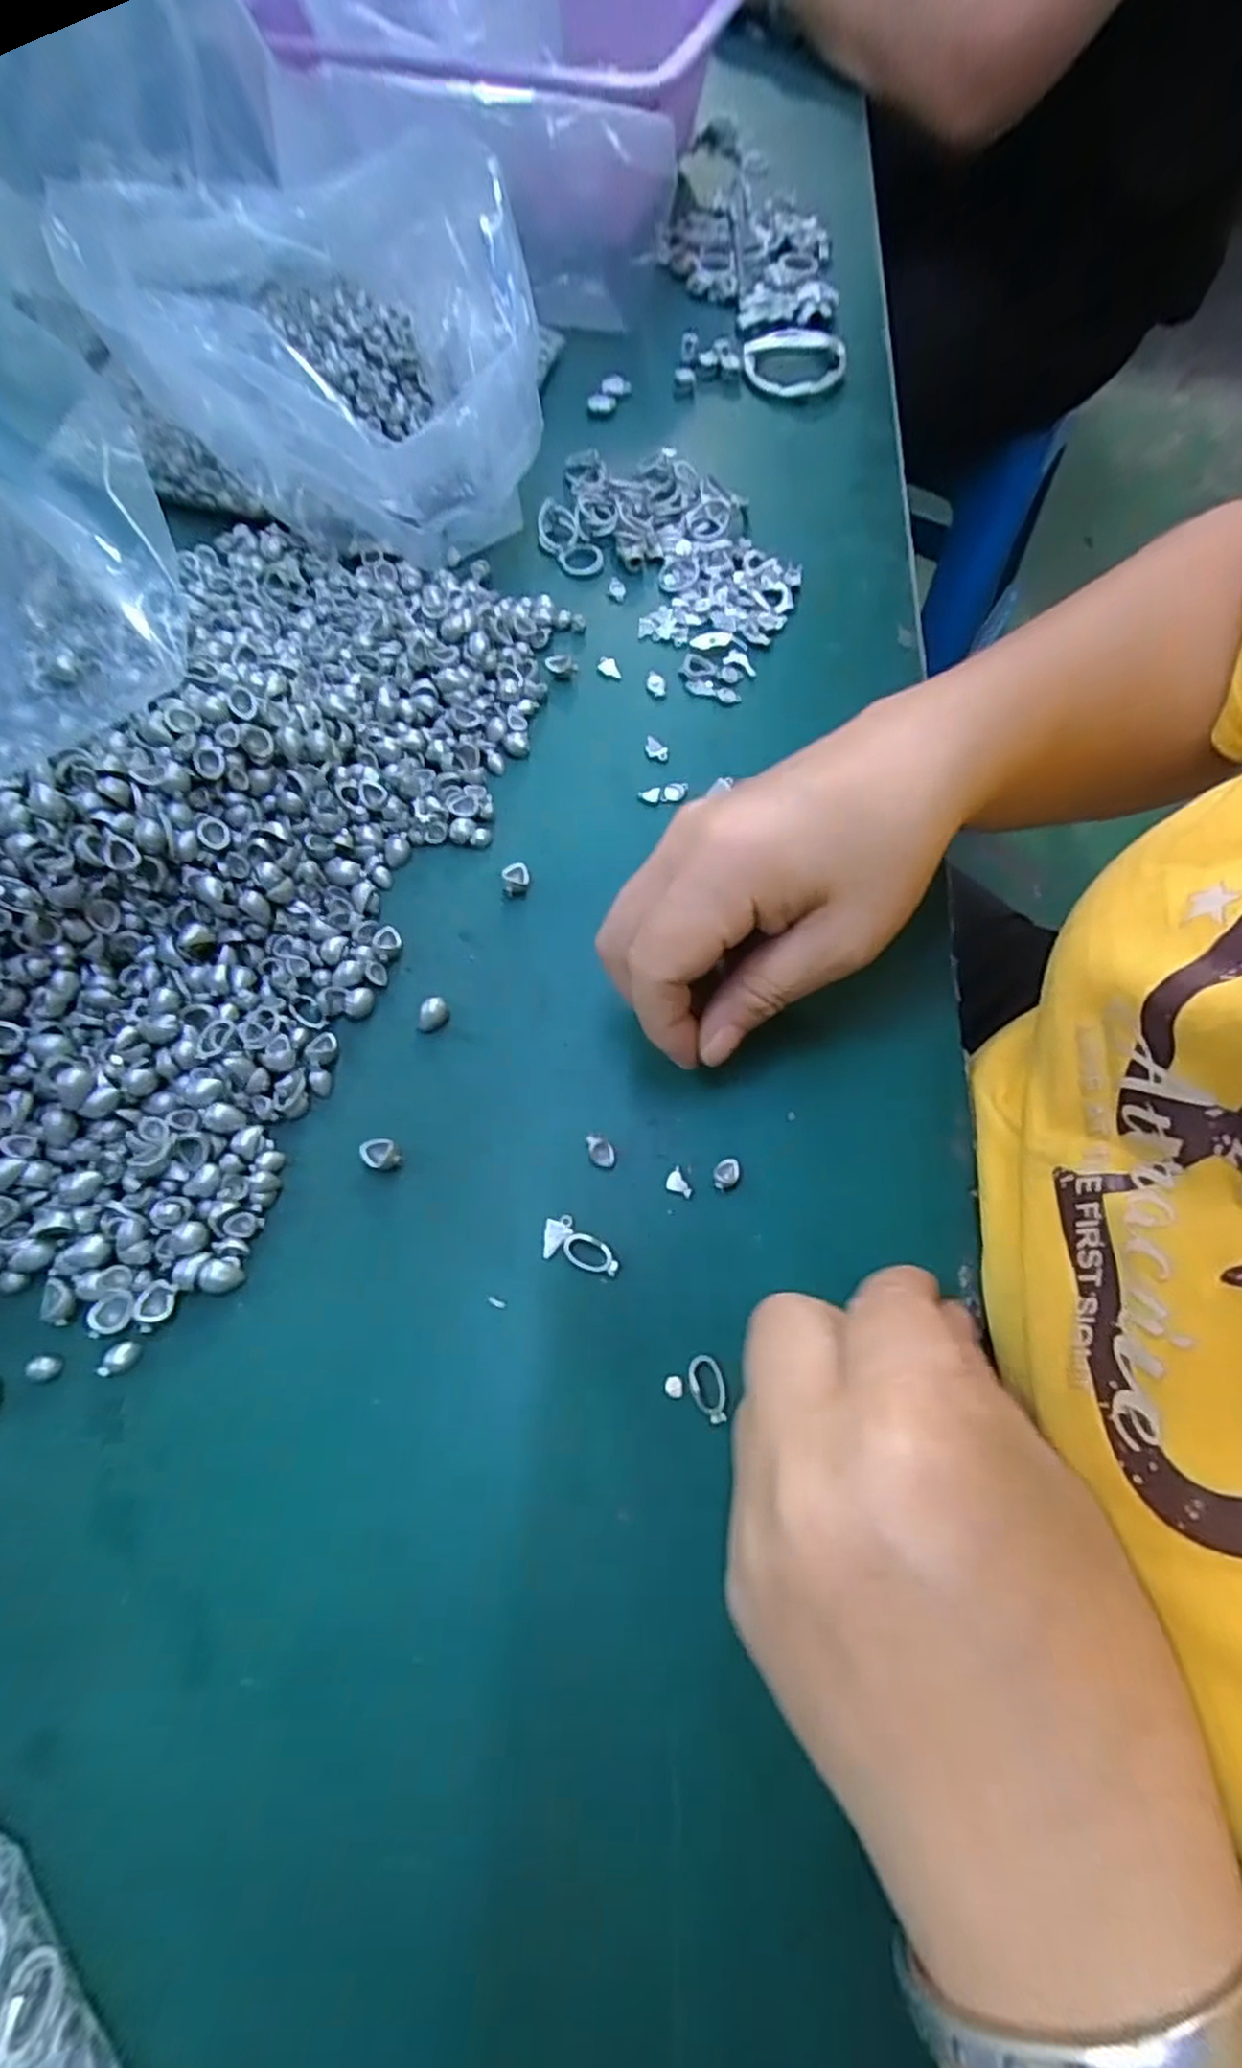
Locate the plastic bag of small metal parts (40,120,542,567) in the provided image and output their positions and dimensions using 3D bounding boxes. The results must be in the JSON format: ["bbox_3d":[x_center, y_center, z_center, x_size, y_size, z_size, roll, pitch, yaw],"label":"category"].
[{"bbox_3d":[-0.143,-0.328,0.359,0.197,0.091,0.177,-7,66,-6],"label":"plastic bag of small metal parts"}]

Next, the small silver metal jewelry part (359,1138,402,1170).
[{"bbox_3d":[-0.079,0.039,0.243,0.011,0.006,0.012,1,66,-2],"label":"small silver metal jewelry part"}]

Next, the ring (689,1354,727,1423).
[{"bbox_3d":[0.025,0.103,0.216,0.010,0.004,0.018,-9,66,-7],"label":"ring"}]

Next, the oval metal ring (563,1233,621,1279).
[{"bbox_3d":[-0.009,0.068,0.231,0.018,0.004,0.010,22,66,7],"label":"oval metal ring"}]

